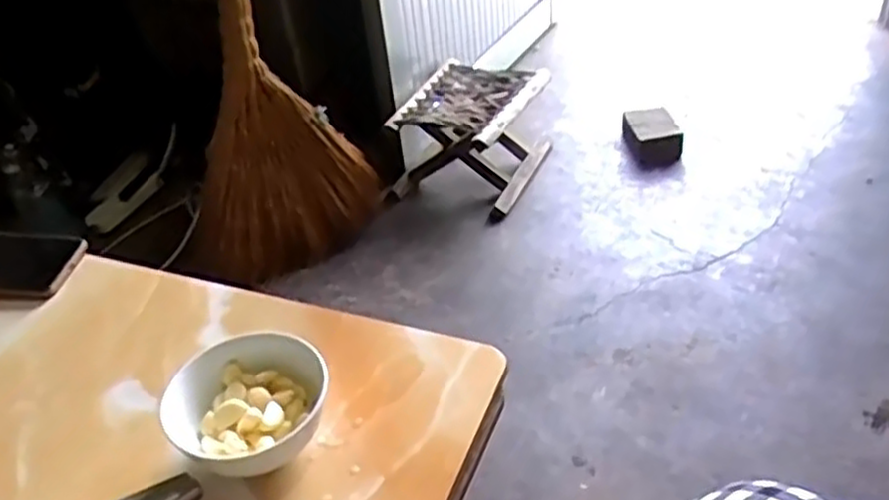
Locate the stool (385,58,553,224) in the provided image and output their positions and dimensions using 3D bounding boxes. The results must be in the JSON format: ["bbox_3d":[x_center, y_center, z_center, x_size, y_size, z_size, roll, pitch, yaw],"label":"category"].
[{"bbox_3d":[0.049,-0.215,1.442,0.238,0.152,0.279,11,43,22],"label":"stool"}]

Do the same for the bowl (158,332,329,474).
[{"bbox_3d":[-0.134,0.113,0.543,0.107,0.055,0.096,-16,40,-10],"label":"bowl"}]

